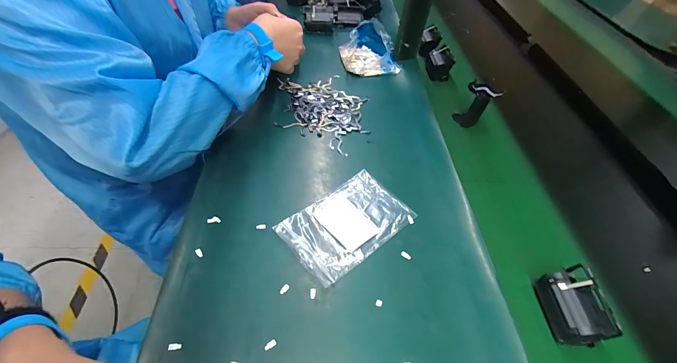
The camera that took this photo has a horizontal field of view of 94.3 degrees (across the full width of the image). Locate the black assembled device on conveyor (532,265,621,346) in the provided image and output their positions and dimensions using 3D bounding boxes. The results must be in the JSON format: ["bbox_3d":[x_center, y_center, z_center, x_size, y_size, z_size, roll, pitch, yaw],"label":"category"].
[{"bbox_3d":[0.239,0.124,0.322,0.051,0.035,0.072,3,49,-1],"label":"black assembled device on conveyor"}]

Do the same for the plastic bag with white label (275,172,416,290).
[{"bbox_3d":[0.013,0.049,0.390,0.152,0.006,0.097,-32,58,-27],"label":"plastic bag with white label"}]

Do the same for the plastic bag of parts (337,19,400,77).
[{"bbox_3d":[0.062,-0.275,0.643,0.106,0.063,0.114,-7,50,-11],"label":"plastic bag of parts"}]

